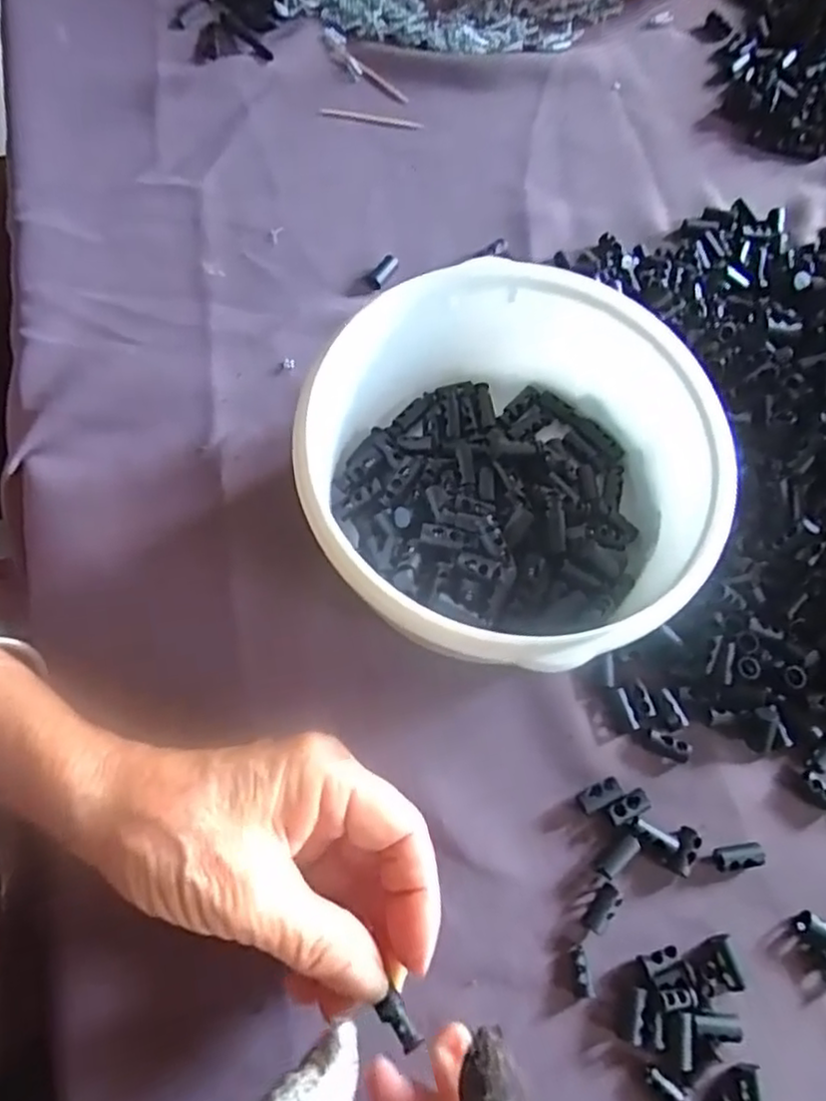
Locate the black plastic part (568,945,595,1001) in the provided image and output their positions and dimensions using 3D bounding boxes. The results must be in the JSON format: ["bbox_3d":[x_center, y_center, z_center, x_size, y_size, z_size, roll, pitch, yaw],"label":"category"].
[{"bbox_3d":[0.064,0.161,0.265,0.006,0.005,0.018,-4,71,-4],"label":"black plastic part"}]

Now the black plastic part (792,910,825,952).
[{"bbox_3d":[0.161,0.151,0.273,0.020,0.009,0.009,32,72,8],"label":"black plastic part"}]

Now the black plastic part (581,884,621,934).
[{"bbox_3d":[0.074,0.140,0.273,0.008,0.006,0.018,42,74,11],"label":"black plastic part"}]

